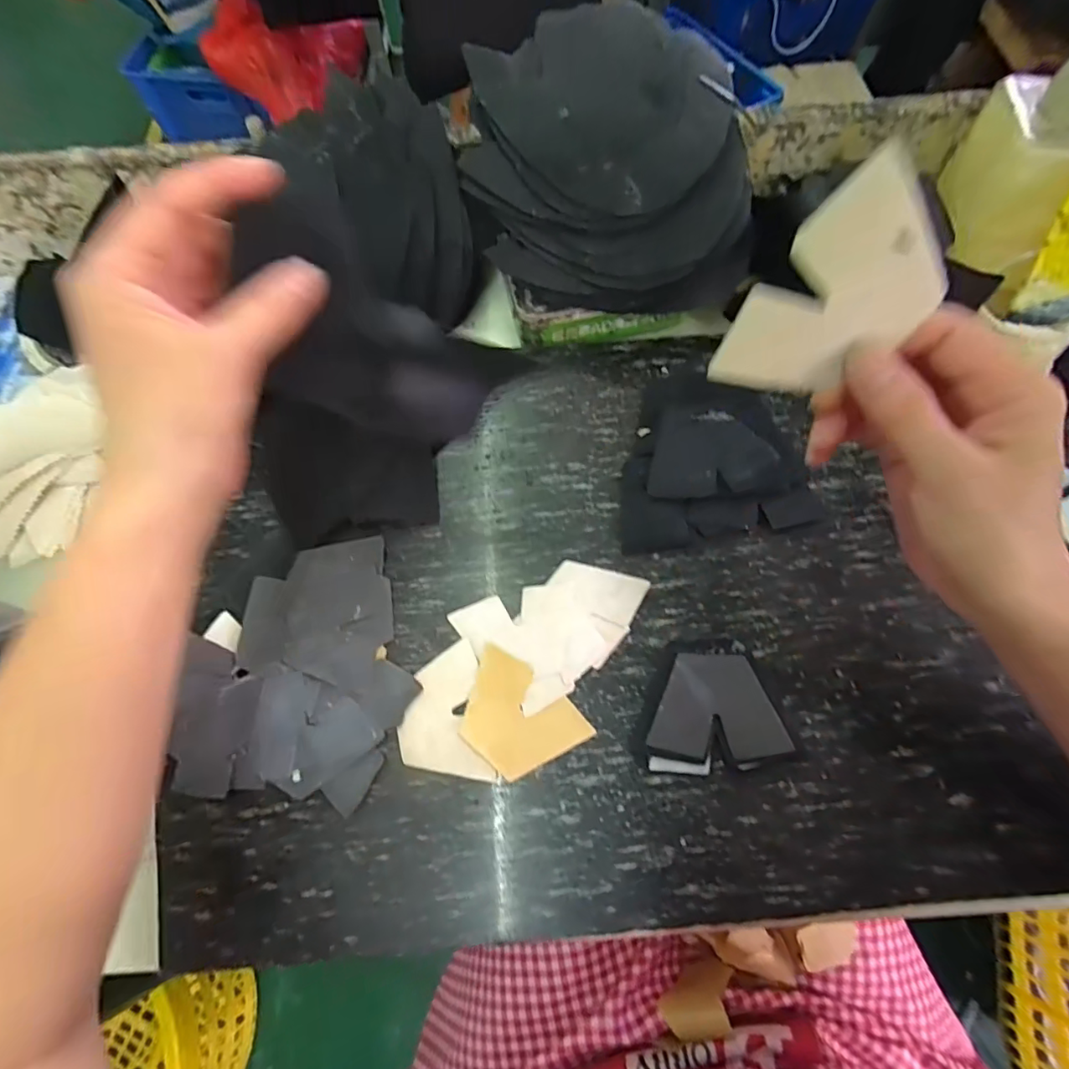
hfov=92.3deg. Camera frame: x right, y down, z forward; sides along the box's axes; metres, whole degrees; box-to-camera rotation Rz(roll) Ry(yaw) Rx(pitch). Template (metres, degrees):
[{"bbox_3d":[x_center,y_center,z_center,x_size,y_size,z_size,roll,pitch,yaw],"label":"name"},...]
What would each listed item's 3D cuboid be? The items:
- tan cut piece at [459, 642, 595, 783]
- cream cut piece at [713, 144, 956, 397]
[{"bbox_3d":[-0.012,0.111,0.312,0.079,0.004,0.057,38,74,14],"label":"tan cut piece"},{"bbox_3d":[0.107,-0.083,0.189,0.053,0.080,0.006,38,43,-13],"label":"cream cut piece"}]

